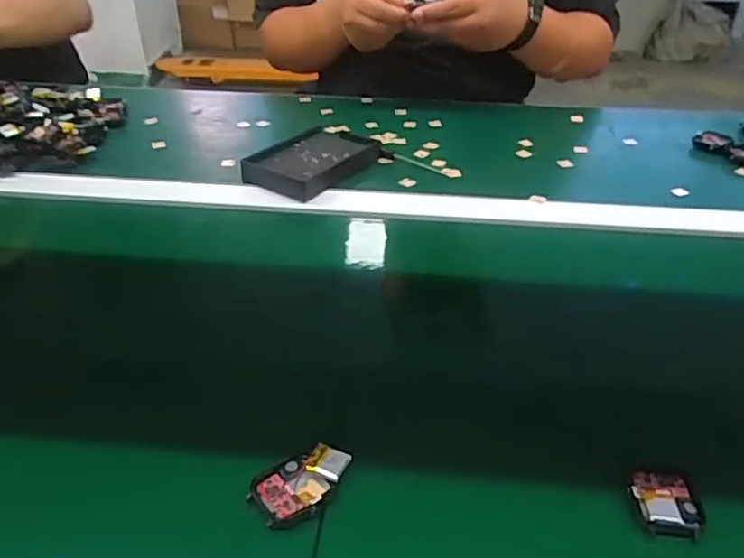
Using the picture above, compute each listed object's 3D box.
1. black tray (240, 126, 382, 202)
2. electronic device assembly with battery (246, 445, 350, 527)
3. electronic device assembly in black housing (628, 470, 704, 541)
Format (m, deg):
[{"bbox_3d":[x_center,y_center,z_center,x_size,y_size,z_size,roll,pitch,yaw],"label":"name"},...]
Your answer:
[{"bbox_3d":[-0.066,-0.133,0.707,0.091,0.023,0.153,22,43,28],"label":"black tray"},{"bbox_3d":[-0.041,0.116,0.365,0.056,0.016,0.036,-26,43,-30],"label":"electronic device assembly with battery"},{"bbox_3d":[0.166,0.127,0.357,0.035,0.008,0.042,-2,37,-2],"label":"electronic device assembly in black housing"}]

